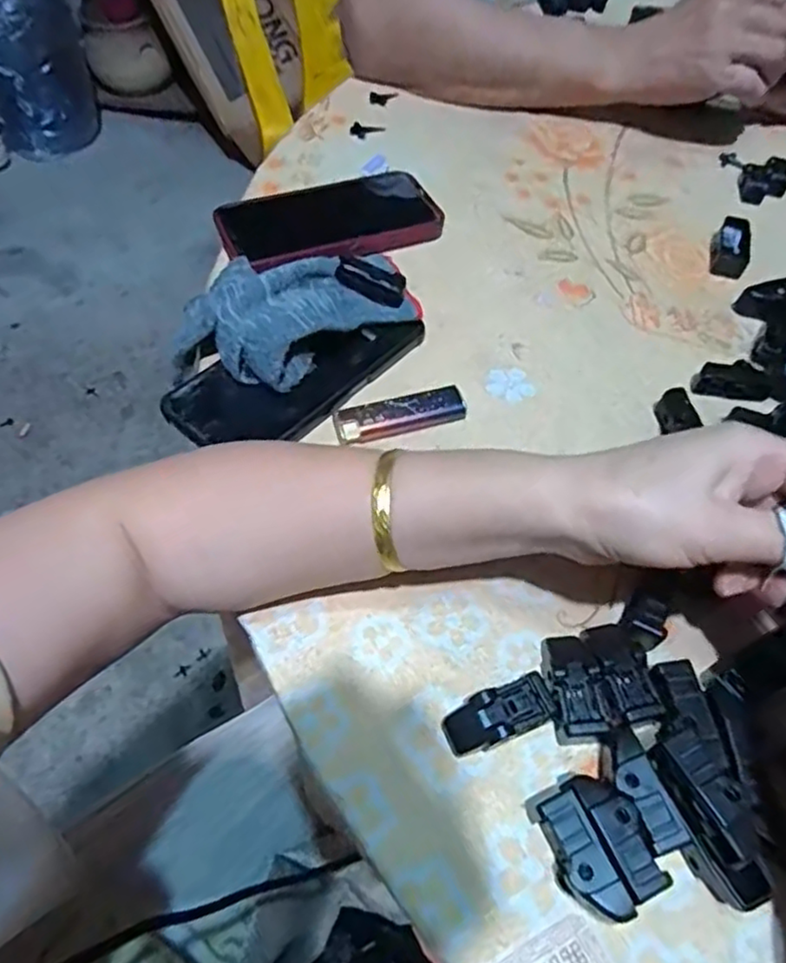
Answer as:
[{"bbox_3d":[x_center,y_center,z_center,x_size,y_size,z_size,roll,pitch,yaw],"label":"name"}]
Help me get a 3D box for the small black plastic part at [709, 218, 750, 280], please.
[{"bbox_3d":[0.254,-0.174,0.495,0.025,0.012,0.052,15,71,7],"label":"small black plastic part"}]

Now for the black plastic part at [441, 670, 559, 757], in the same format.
[{"bbox_3d":[0.048,0.107,0.300,0.049,0.018,0.022,-20,59,-14],"label":"black plastic part"}]

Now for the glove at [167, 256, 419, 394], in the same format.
[{"bbox_3d":[-0.055,-0.105,0.410,0.131,0.046,0.072,-34,63,-22],"label":"glove"}]

